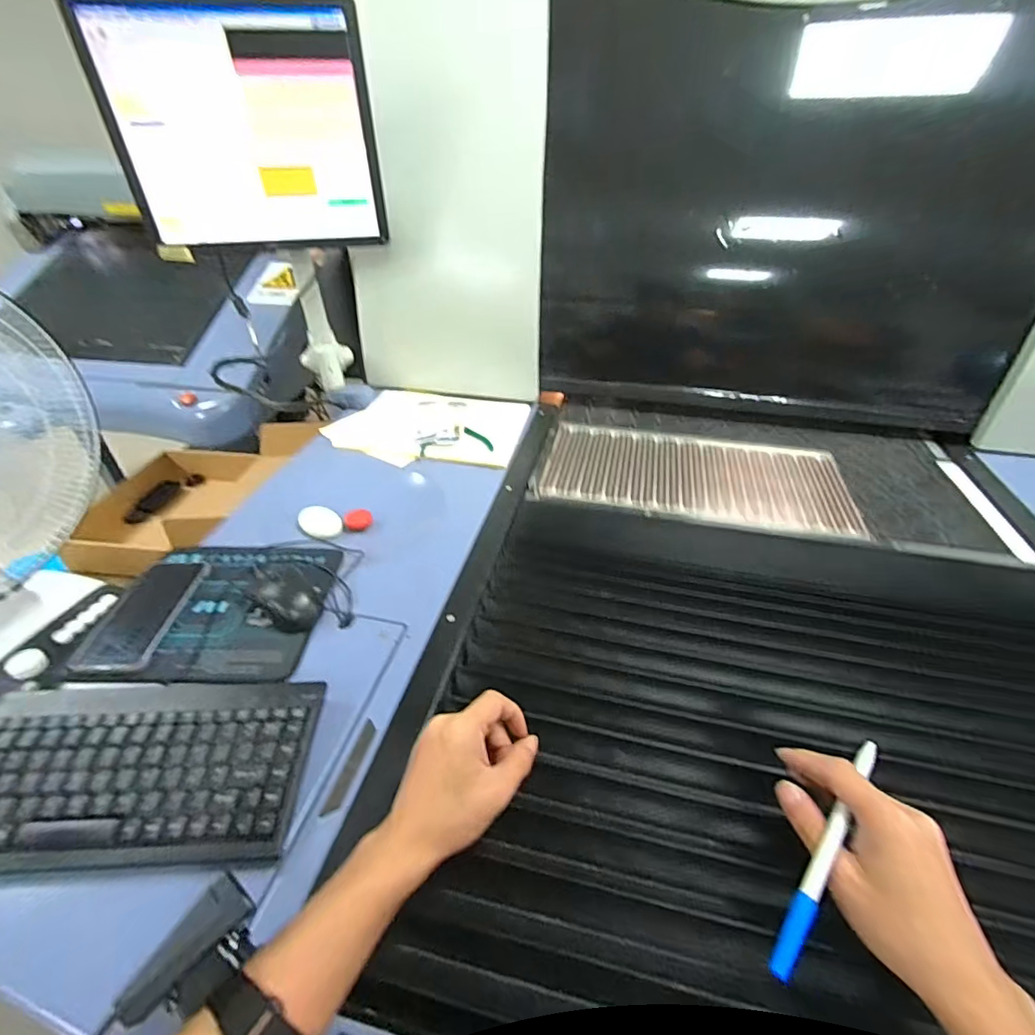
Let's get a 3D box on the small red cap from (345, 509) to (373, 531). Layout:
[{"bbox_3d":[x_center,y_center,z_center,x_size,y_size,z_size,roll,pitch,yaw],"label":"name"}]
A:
[{"bbox_3d":[-0.239,0.003,0.759,0.039,0.014,0.035,-13,40,-16],"label":"small red cap"}]

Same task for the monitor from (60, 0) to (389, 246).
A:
[{"bbox_3d":[-0.410,-0.582,0.767,0.374,0.291,0.045,-6,39,-8],"label":"monitor"}]

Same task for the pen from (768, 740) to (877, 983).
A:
[{"bbox_3d":[0.205,0.214,0.330,0.012,0.011,0.172,30,53,31],"label":"pen"}]

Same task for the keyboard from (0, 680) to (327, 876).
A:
[{"bbox_3d":[-0.325,0.213,0.426,0.281,0.028,0.150,-2,38,-4],"label":"keyboard"}]

